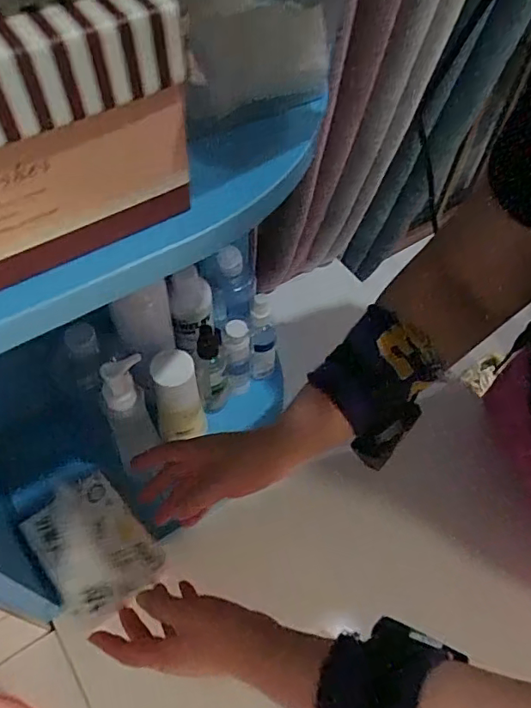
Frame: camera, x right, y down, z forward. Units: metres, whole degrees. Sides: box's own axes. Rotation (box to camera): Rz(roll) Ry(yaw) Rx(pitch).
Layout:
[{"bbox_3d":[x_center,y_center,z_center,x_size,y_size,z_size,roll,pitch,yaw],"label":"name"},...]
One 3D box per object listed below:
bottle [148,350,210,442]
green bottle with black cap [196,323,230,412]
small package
[{"bbox_3d":[-0.089,0.046,0.563,0.049,0.117,0.047,-10,58,-9],"label":"bottle"},{"bbox_3d":[-0.060,0.020,0.602,0.033,0.120,0.036,1,57,-2],"label":"green bottle with black cap"},{"bbox_3d":[-0.161,0.171,0.495,0.088,0.027,0.123,-32,63,-21],"label":"small package"}]

